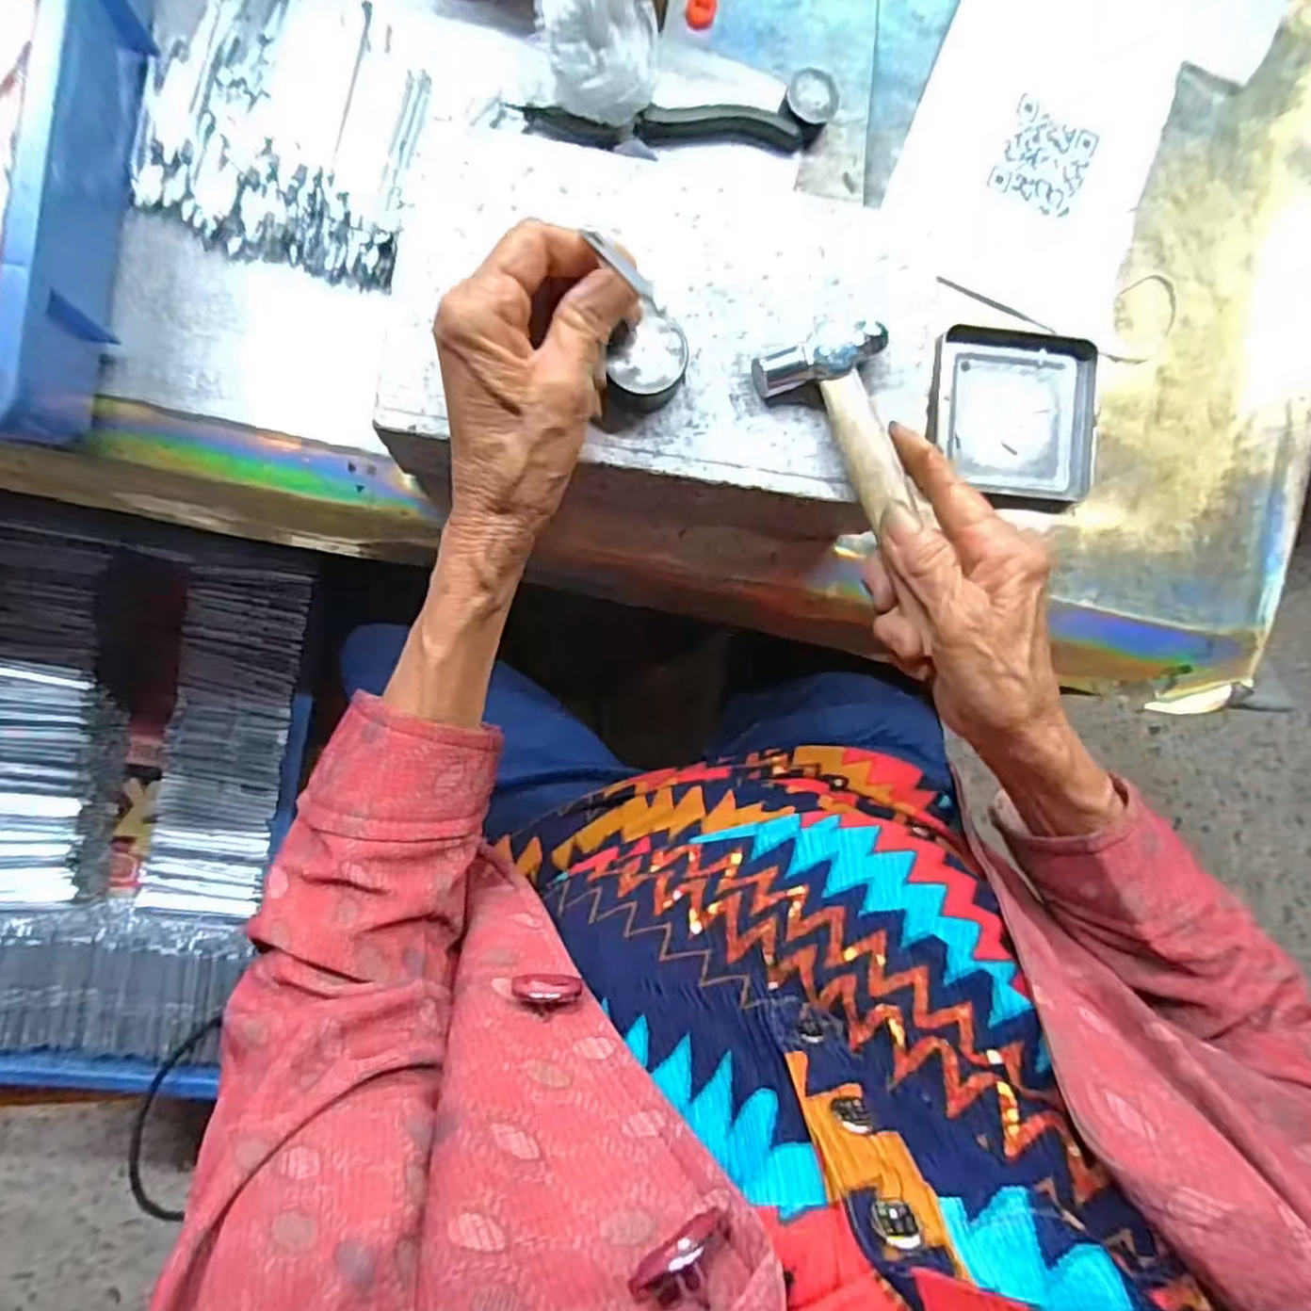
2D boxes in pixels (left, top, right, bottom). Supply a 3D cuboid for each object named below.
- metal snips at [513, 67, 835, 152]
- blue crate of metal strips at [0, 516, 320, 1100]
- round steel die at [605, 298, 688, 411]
[{"bbox_3d":[0.017,-0.298,0.388,0.175,0.018,0.032,-10,89,-6],"label":"metal snips"},{"bbox_3d":[-0.424,0.117,0.564,0.284,0.097,0.425,9,87,-5],"label":"blue crate of metal strips"},{"bbox_3d":[-0.005,-0.124,0.306,0.035,0.025,0.030,-44,93,-5],"label":"round steel die"}]

